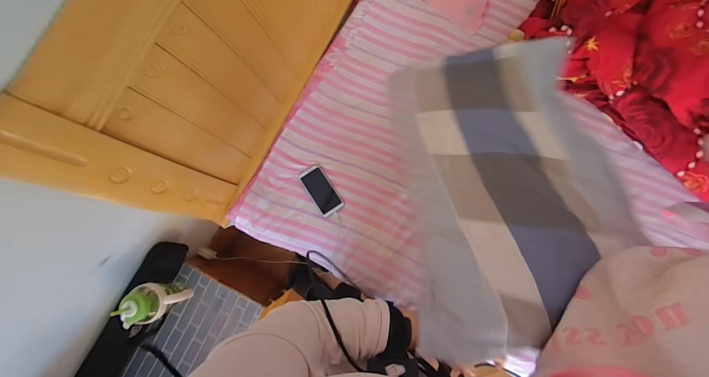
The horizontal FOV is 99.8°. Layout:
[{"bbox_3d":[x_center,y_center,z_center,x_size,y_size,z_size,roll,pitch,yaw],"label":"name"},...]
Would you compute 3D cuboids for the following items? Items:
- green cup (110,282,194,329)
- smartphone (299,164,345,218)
[{"bbox_3d":[-0.549,0.319,0.865,0.131,0.221,0.103,-12,81,2],"label":"green cup"},{"bbox_3d":[-0.103,0.006,0.913,0.074,0.016,0.160,-33,81,-1],"label":"smartphone"}]

